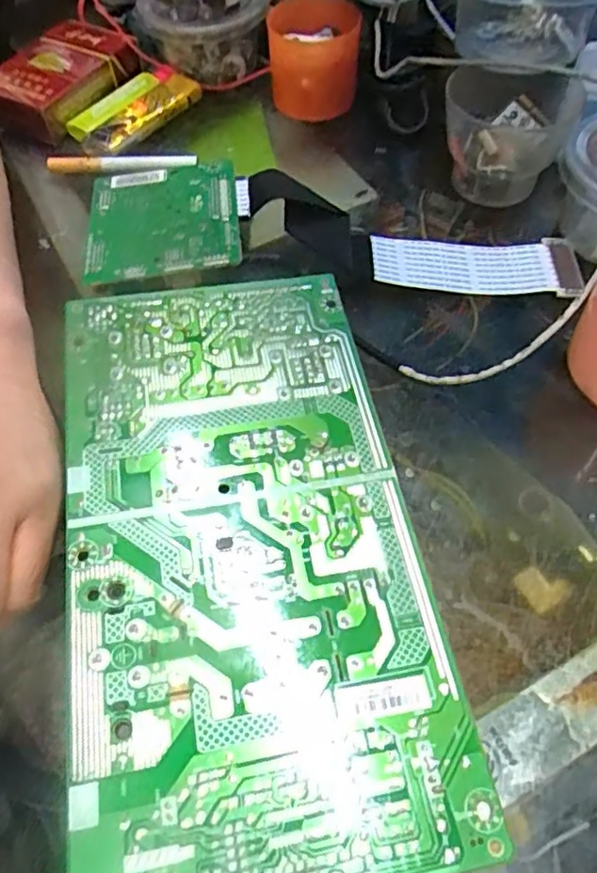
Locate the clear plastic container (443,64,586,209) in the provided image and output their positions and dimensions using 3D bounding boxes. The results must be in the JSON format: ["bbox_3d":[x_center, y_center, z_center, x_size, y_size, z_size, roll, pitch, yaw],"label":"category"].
[{"bbox_3d":[0.105,-0.153,0.319,0.063,0.046,0.054,14,60,11],"label":"clear plastic container"}]

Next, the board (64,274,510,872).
[{"bbox_3d":[-0.019,0.029,0.206,0.110,0.017,0.210,-11,58,-4],"label":"board"}]

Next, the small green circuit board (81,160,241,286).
[{"bbox_3d":[-0.066,-0.105,0.296,0.071,0.007,0.077,-7,58,-2],"label":"small green circuit board"}]

